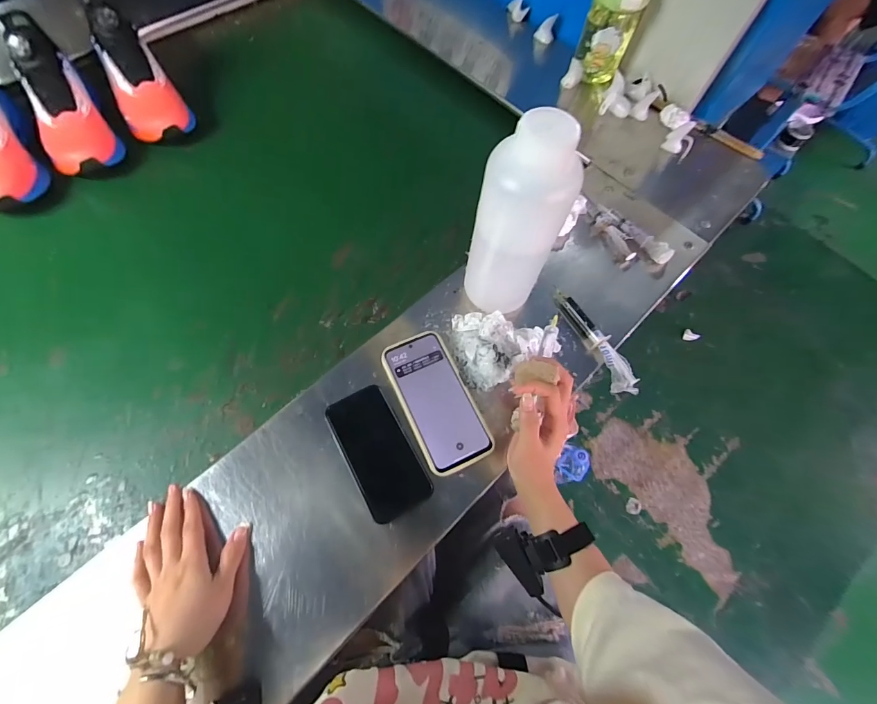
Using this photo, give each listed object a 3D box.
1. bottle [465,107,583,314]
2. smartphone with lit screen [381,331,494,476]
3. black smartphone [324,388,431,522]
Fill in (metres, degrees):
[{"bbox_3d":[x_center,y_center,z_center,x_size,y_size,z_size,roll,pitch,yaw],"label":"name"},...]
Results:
[{"bbox_3d":[0.085,-0.132,0.444,0.078,0.257,0.089,-36,75,-15],"label":"bottle"},{"bbox_3d":[-0.004,0.057,0.479,0.081,0.008,0.170,-23,72,-11],"label":"smartphone with lit screen"},{"bbox_3d":[-0.069,0.113,0.451,0.071,0.007,0.147,-27,73,-12],"label":"black smartphone"}]

